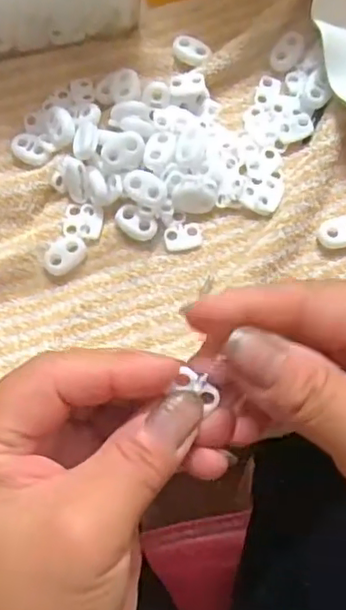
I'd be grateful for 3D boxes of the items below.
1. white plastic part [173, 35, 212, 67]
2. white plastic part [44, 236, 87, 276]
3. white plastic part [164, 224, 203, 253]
[{"bbox_3d":[0.010,-0.138,0.324,0.022,0.005,0.014,31,77,9],"label":"white plastic part"},{"bbox_3d":[-0.054,-0.025,0.298,0.022,0.005,0.015,-39,77,-10],"label":"white plastic part"},{"bbox_3d":[0.005,-0.034,0.300,0.019,0.004,0.013,-15,74,-3],"label":"white plastic part"}]

